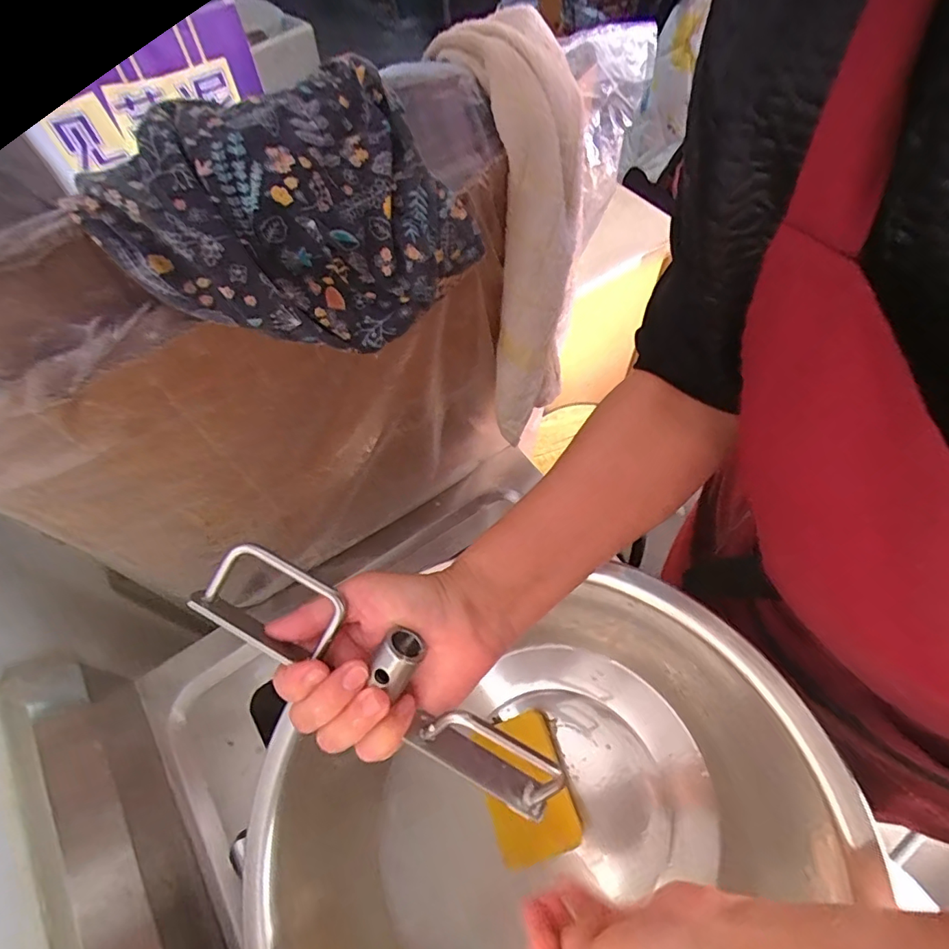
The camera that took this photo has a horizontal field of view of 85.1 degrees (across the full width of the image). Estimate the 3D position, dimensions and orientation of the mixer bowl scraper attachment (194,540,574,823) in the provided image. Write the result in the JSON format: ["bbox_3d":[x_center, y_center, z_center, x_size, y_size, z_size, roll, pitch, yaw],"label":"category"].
[{"bbox_3d":[-0.051,0.116,0.284,0.225,0.042,0.045,35,65,2],"label":"mixer bowl scraper attachment"}]

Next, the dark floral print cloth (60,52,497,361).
[{"bbox_3d":[-0.094,-0.134,0.276,0.173,0.091,0.109,-35,64,-17],"label":"dark floral print cloth"}]

